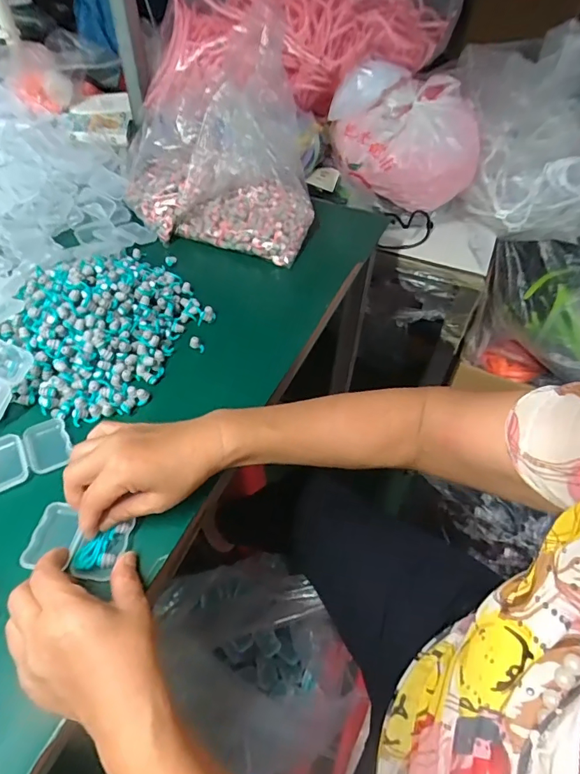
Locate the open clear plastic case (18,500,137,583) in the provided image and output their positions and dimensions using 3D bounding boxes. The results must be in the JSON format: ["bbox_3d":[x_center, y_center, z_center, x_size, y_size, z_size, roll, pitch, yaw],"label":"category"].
[{"bbox_3d":[-0.171,0.125,0.368,0.073,0.017,0.052,11,49,7],"label":"open clear plastic case"}]

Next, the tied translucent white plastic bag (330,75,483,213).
[{"bbox_3d":[0.214,-0.432,0.811,0.240,0.150,0.177,-20,53,-19],"label":"tied translucent white plastic bag"}]

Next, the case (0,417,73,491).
[{"bbox_3d":[-0.246,0.063,0.423,0.075,0.014,0.059,-24,54,-22],"label":"case"}]

